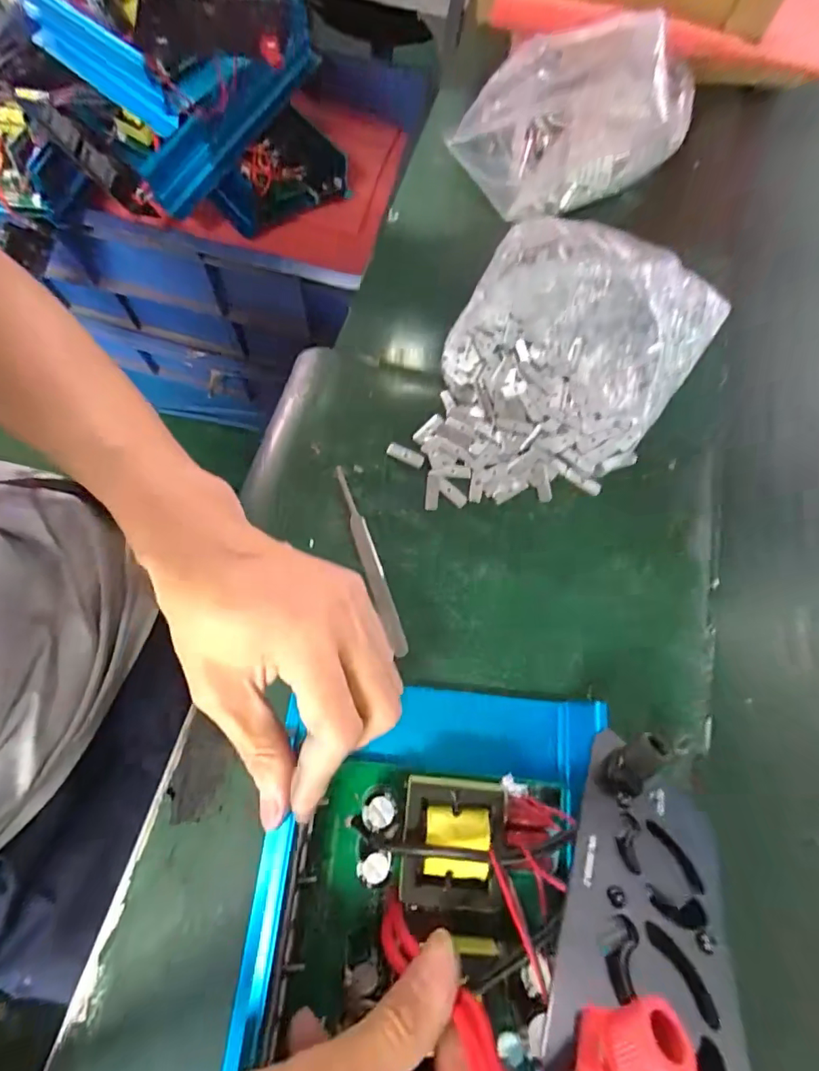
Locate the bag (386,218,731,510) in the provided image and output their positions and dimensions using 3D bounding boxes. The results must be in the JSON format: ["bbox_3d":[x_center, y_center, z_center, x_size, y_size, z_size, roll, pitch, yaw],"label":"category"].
[{"bbox_3d":[0.101,-0.116,0.329,0.148,0.040,0.235,34,72,10],"label":"bag"}]

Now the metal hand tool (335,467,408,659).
[{"bbox_3d":[-0.025,0.013,0.292,0.012,0.014,0.122,-19,72,-9],"label":"metal hand tool"}]

